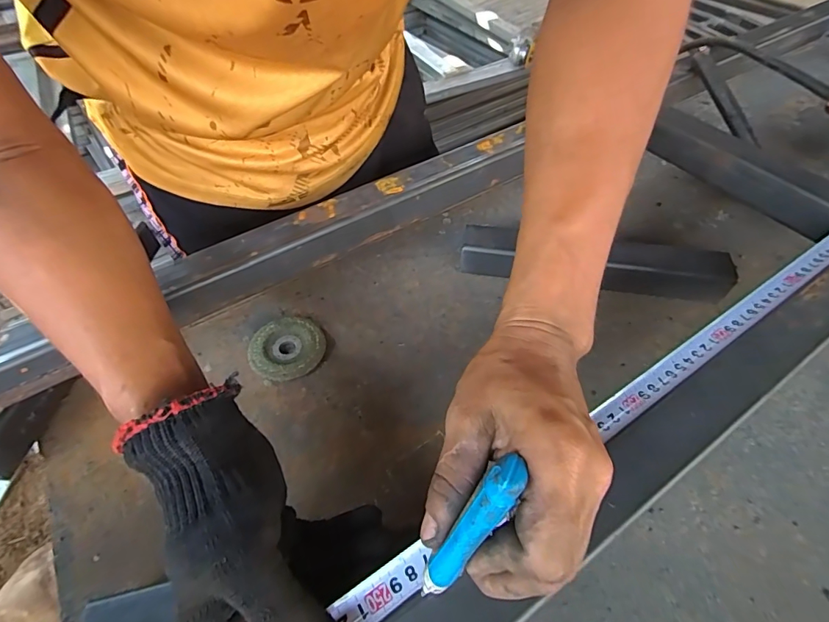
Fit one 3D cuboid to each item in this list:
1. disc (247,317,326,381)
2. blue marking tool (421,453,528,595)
[{"bbox_3d":[-0.123,0.036,0.421,0.069,0.011,0.068,0,52,0],"label":"disc"},{"bbox_3d":[0.023,0.094,0.185,0.014,0.080,0.015,38,27,26],"label":"blue marking tool"}]

